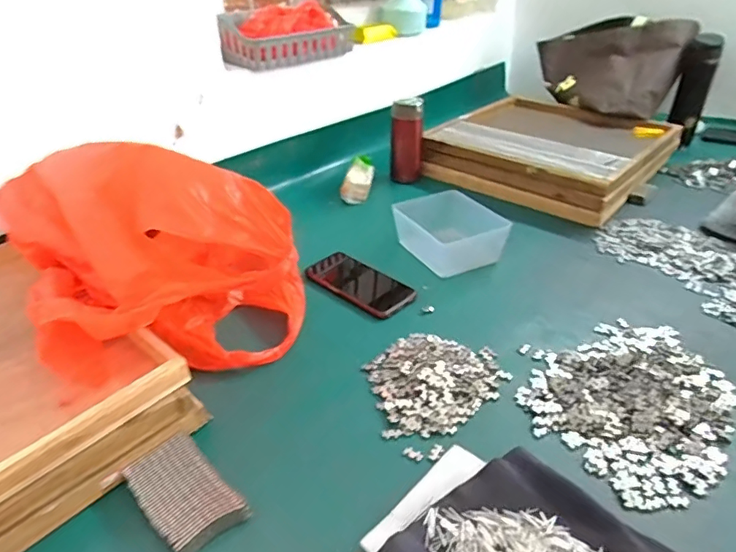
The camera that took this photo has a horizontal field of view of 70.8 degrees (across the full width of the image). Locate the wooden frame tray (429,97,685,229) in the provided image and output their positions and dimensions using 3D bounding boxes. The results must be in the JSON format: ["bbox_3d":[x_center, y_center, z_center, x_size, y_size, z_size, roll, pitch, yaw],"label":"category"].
[{"bbox_3d":[0.377,-0.269,1.094,0.399,0.081,0.384,27,43,34],"label":"wooden frame tray"}]

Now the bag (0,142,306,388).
[{"bbox_3d":[-0.236,-0.015,0.580,0.320,0.236,0.254,-9,35,-12],"label":"bag"}]

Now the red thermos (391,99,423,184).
[{"bbox_3d":[0.081,-0.273,1.050,0.056,0.161,0.057,17,38,24],"label":"red thermos"}]

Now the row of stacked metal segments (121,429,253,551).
[{"bbox_3d":[-0.165,0.192,0.461,0.065,0.016,0.113,-29,43,-35],"label":"row of stacked metal segments"}]

